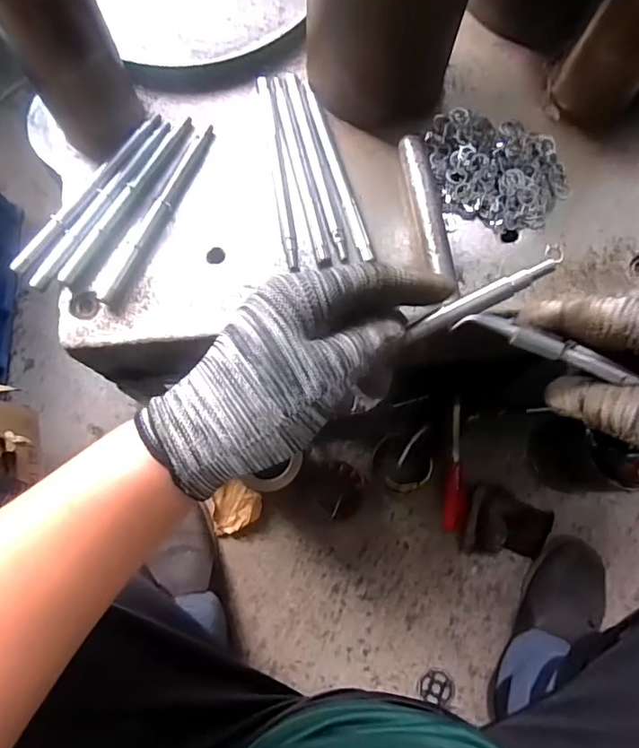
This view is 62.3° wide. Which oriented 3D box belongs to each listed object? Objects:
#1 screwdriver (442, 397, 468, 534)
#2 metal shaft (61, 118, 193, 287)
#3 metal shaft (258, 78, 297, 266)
[{"bbox_3d":[0.202,0.136,0.780,0.028,0.022,0.194,3,89,0],"label":"screwdriver"},{"bbox_3d":[-0.145,-0.135,0.400,0.010,0.009,0.161,29,78,6],"label":"metal shaft"},{"bbox_3d":[-0.031,-0.158,0.410,0.010,0.006,0.162,-9,77,-3],"label":"metal shaft"}]

